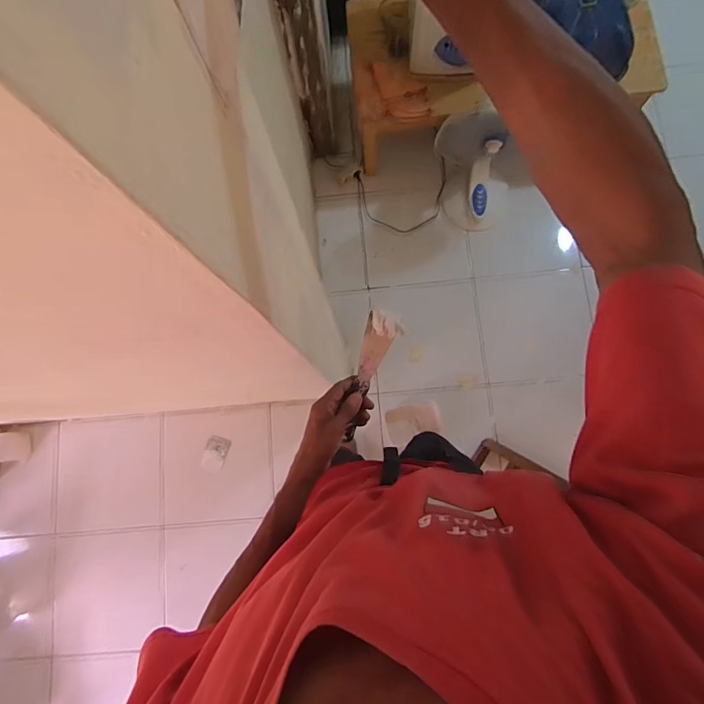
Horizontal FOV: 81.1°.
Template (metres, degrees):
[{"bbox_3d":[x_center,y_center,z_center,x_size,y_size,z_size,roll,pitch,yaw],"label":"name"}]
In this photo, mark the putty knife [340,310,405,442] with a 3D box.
[{"bbox_3d":[0.025,0.037,0.590,0.049,0.032,0.191,16,112,1],"label":"putty knife"}]

